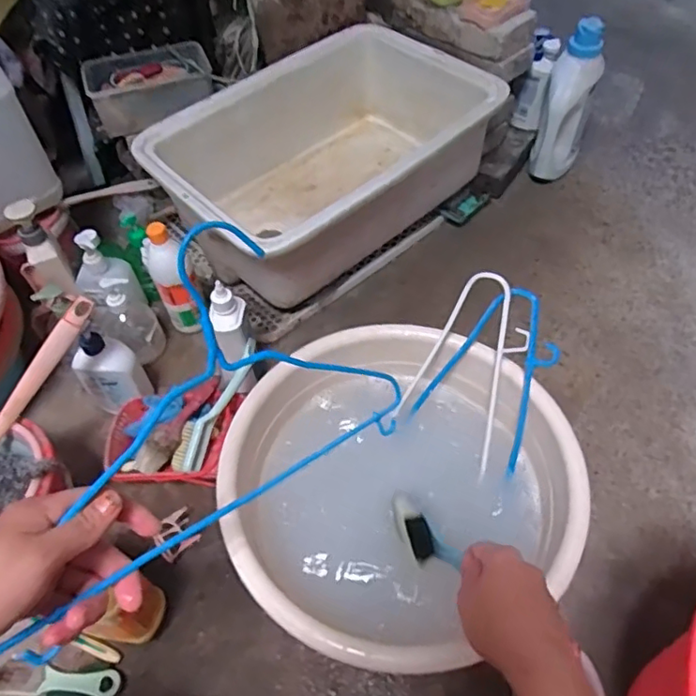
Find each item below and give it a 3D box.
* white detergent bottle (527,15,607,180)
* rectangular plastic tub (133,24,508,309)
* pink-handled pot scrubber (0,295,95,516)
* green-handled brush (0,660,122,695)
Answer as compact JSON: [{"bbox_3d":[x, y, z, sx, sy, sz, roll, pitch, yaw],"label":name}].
[{"bbox_3d":[0.431,-0.473,1.121,0.091,0.270,0.116,19,57,16],"label":"white detergent bottle"},{"bbox_3d":[-0.023,-0.348,1.052,0.587,0.191,0.379,-37,60,-22],"label":"rectangular plastic tub"},{"bbox_3d":[-0.387,0.063,0.699,0.100,0.050,0.270,19,74,14],"label":"pink-handled pot scrubber"},{"bbox_3d":[-0.339,0.389,0.665,0.142,0.018,0.032,1,54,4],"label":"green-handled brush"}]

